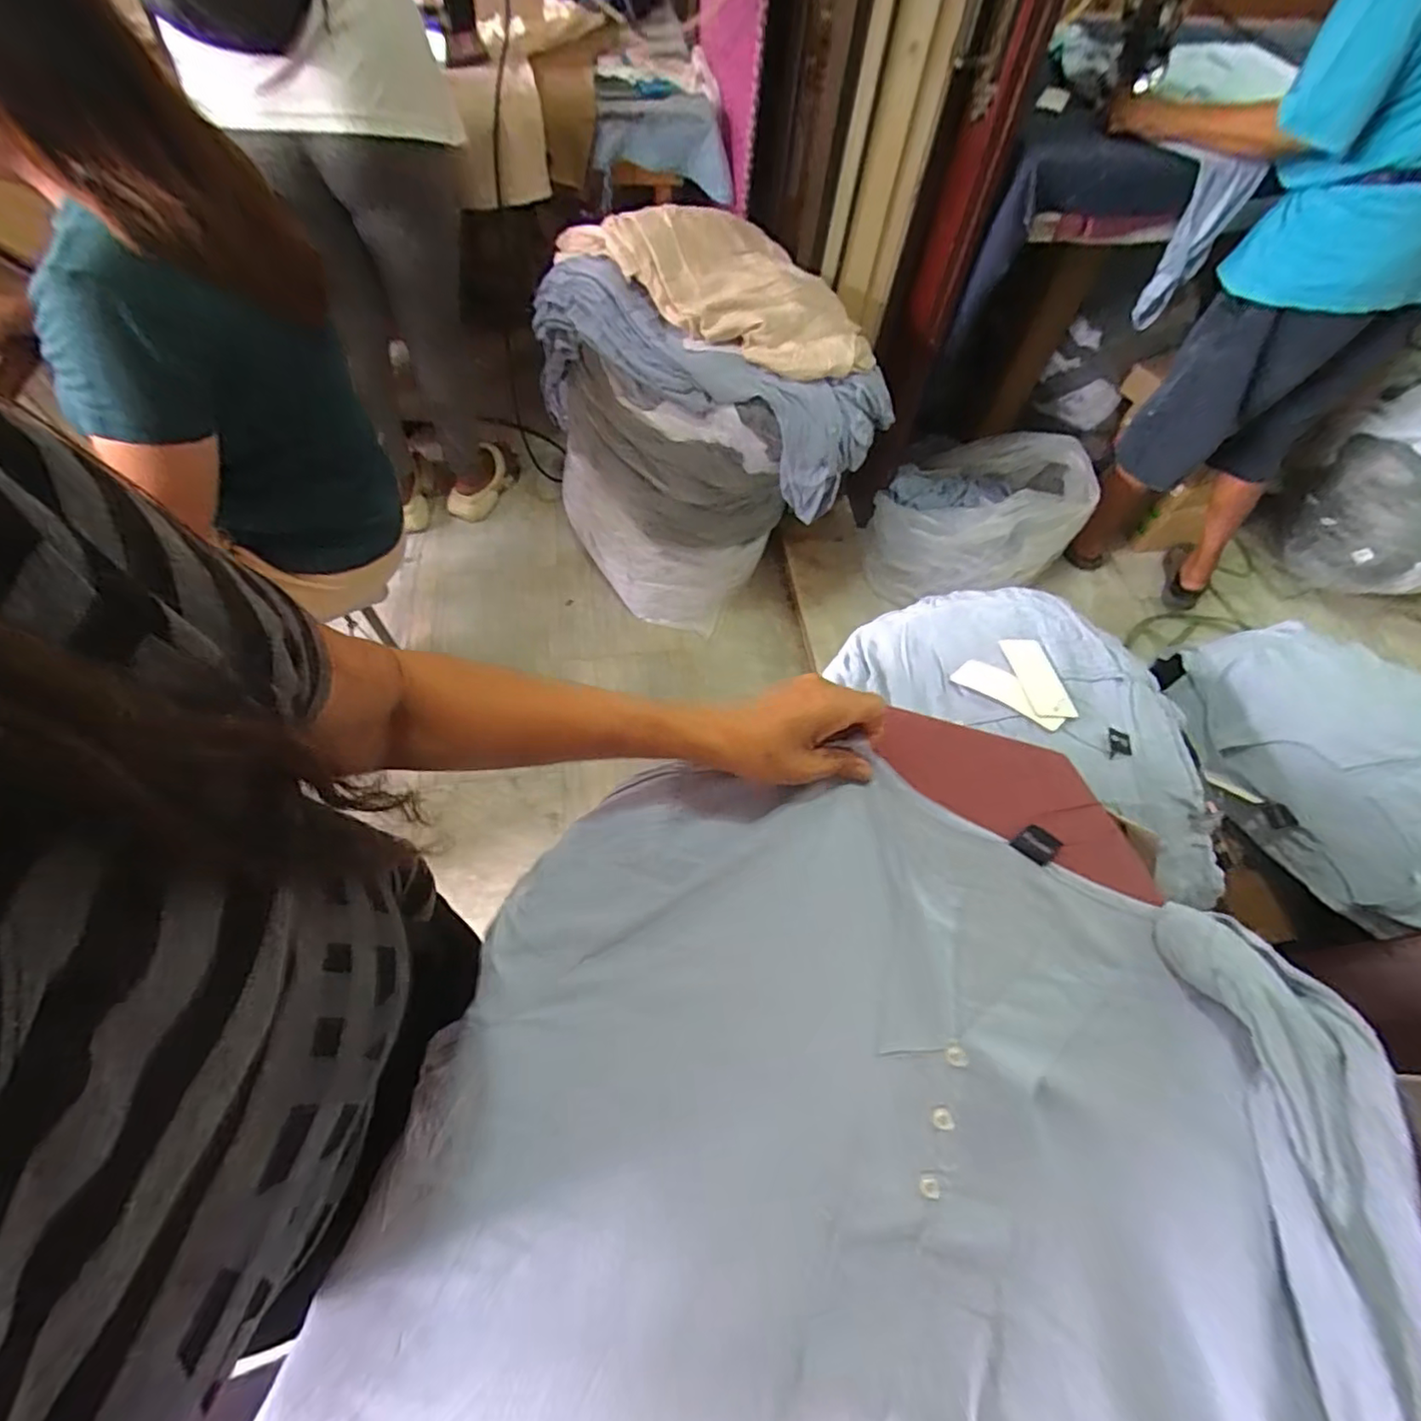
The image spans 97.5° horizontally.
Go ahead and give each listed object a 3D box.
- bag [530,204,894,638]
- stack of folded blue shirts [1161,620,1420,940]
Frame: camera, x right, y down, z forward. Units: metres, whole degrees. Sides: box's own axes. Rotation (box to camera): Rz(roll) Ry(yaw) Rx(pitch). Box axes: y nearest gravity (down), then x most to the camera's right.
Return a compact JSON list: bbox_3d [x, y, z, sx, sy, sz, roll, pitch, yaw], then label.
[{"bbox_3d":[-0.031,-0.584,1.384,0.629,0.674,0.527,-9,61,-8],"label":"bag"},{"bbox_3d":[0.758,0.041,0.702,0.307,0.128,0.392,-5,60,-6],"label":"stack of folded blue shirts"}]

